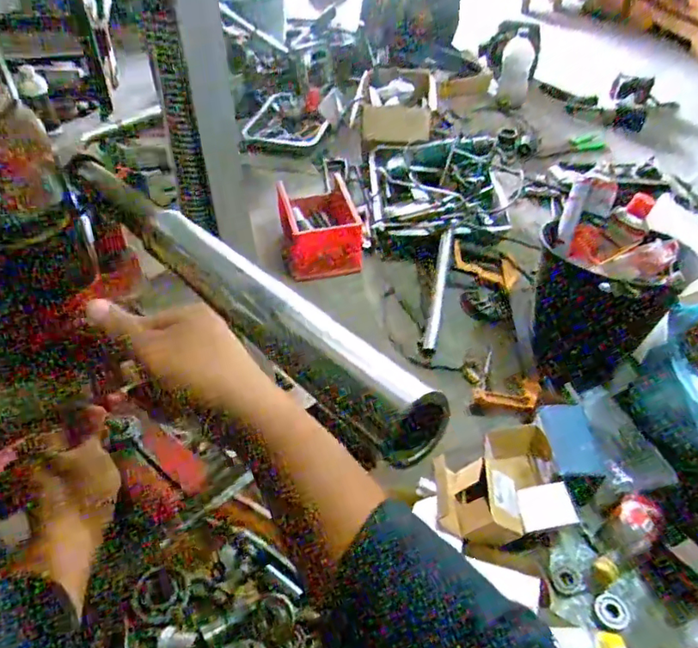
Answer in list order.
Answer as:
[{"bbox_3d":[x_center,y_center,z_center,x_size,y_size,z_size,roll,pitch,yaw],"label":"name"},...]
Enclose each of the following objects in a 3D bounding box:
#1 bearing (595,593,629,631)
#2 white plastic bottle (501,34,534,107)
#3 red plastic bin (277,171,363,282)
[{"bbox_3d":[0.322,0.353,0.687,0.038,0.007,0.041,-11,37,31],"label":"bearing"},{"bbox_3d":[0.487,-0.741,1.641,0.076,0.185,0.081,0,15,-3],"label":"white plastic bottle"},{"bbox_3d":[-0.063,-0.212,1.168,0.156,0.100,0.253,-6,45,-8],"label":"red plastic bin"}]

